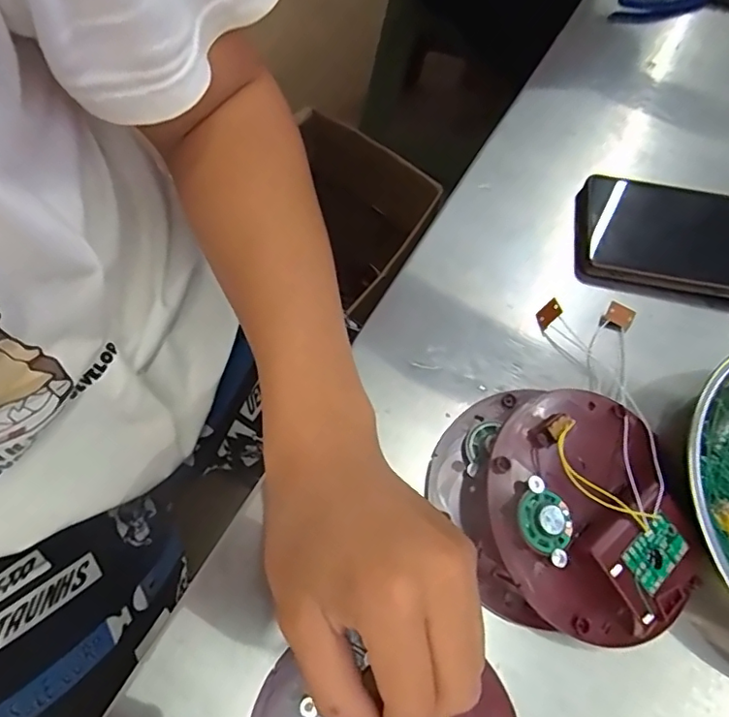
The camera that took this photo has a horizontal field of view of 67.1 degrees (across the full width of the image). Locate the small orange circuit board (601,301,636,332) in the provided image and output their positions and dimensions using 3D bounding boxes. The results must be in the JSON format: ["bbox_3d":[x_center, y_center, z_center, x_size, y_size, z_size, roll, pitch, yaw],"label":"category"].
[{"bbox_3d":[0.158,-0.025,0.342,0.017,0.012,0.014,29,68,9],"label":"small orange circuit board"}]

